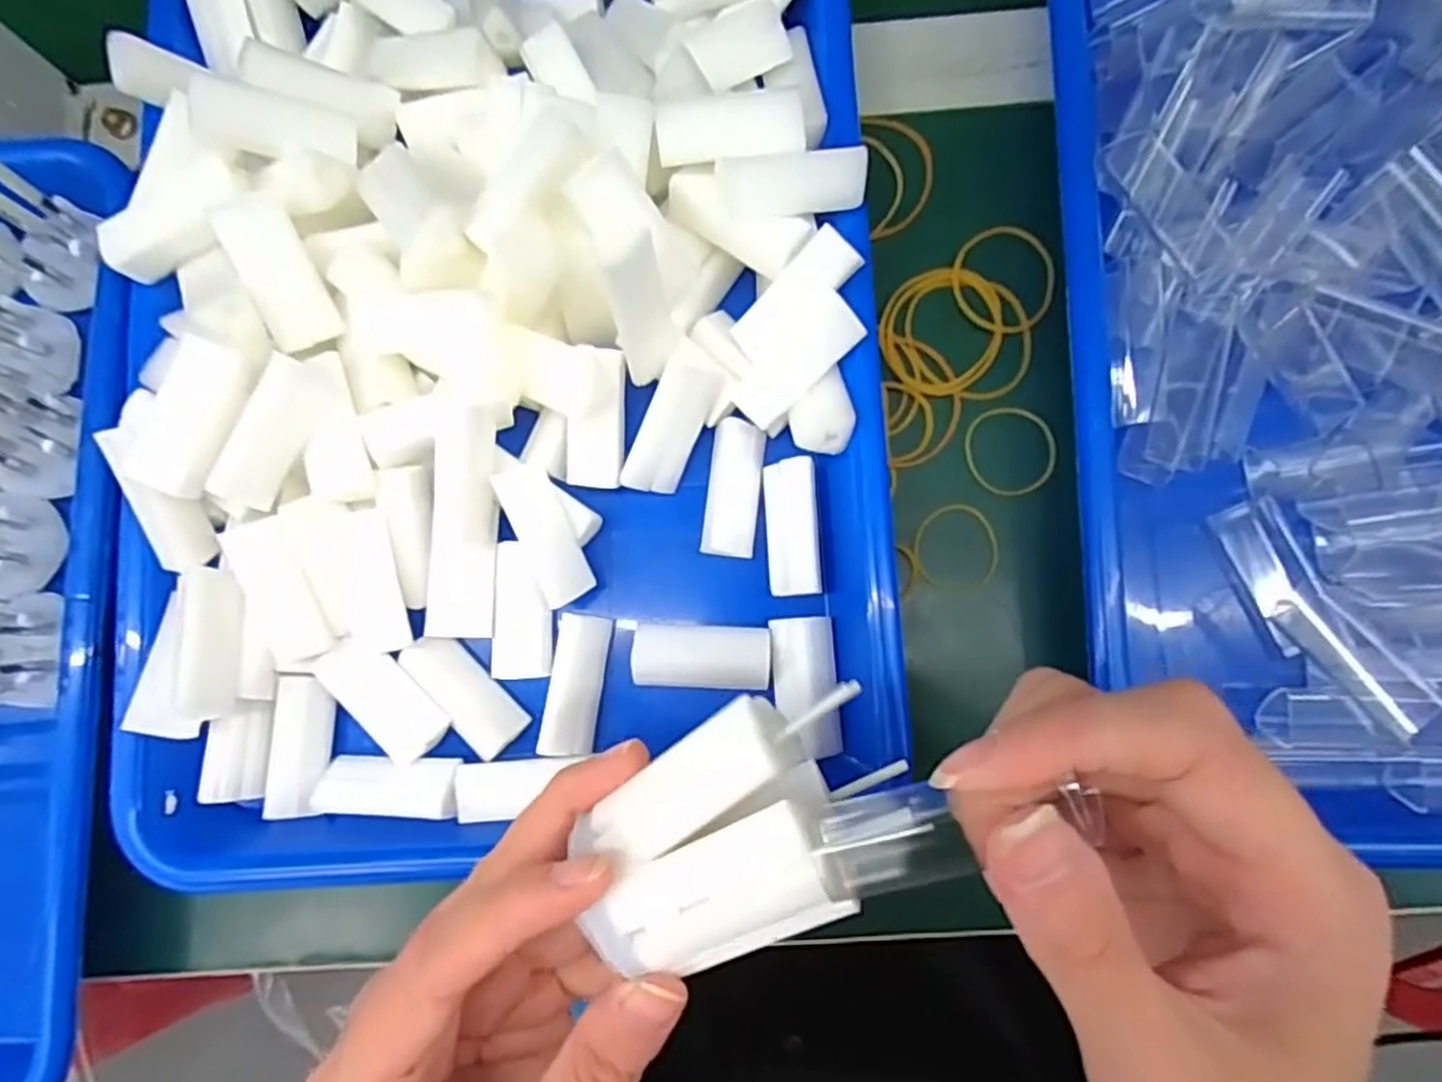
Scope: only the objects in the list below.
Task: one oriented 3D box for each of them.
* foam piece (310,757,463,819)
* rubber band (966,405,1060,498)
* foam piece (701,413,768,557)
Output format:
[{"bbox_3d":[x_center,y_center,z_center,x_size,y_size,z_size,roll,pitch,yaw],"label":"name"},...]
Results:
[{"bbox_3d":[-0.107,0.080,0.241,0.047,0.012,0.015,0,82,2],"label":"foam piece"},{"bbox_3d":[0.105,-0.033,0.272,0.031,0.004,0.033,-7,82,2],"label":"rubber band"},{"bbox_3d":[0.004,-0.018,0.257,0.018,0.010,0.046,7,83,3],"label":"foam piece"}]

